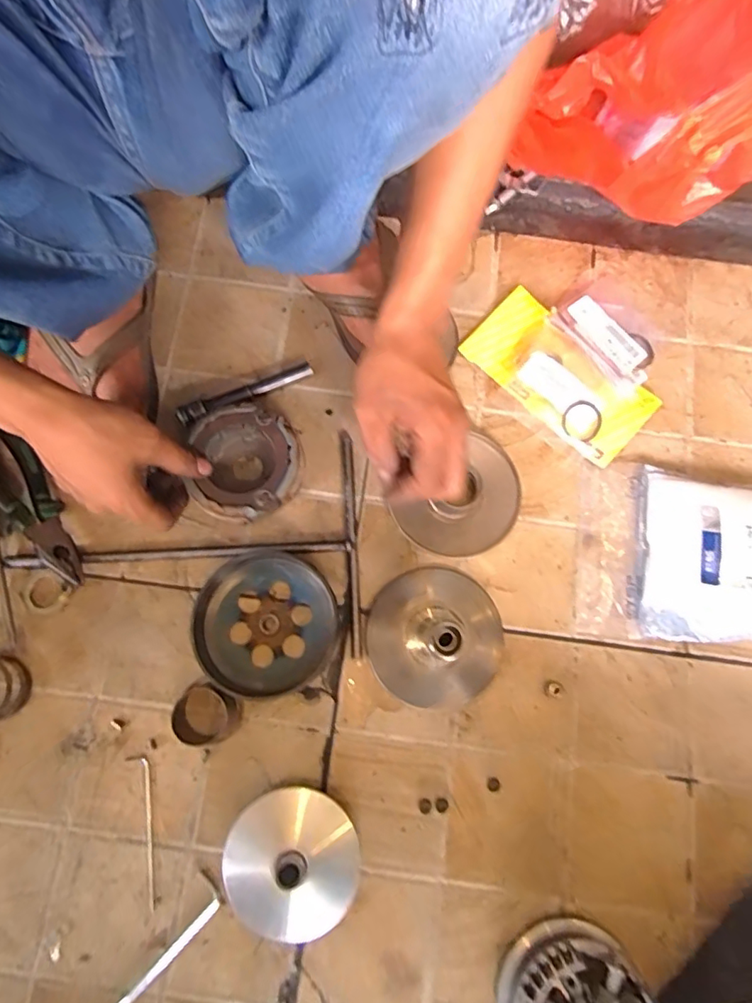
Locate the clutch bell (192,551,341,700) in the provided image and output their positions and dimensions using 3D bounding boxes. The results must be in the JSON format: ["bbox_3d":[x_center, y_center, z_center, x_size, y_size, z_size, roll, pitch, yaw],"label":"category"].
[{"bbox_3d":[-0.091,0.102,0.446,0.112,0.032,0.114,0,78,-1],"label":"clutch bell"}]

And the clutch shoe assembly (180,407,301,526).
[{"bbox_3d":[-0.116,-0.031,0.472,0.098,0.038,0.095,0,78,-1],"label":"clutch shoe assembly"}]

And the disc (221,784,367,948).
[{"bbox_3d":[-0.063,0.277,0.404,0.098,0.040,0.101,0,78,-1],"label":"disc"}]

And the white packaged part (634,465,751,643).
[{"bbox_3d":[0.298,0.051,0.462,0.137,0.039,0.149,10,78,1],"label":"white packaged part"}]

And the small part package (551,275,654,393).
[{"bbox_3d":[0.228,-0.165,0.509,0.103,0.041,0.114,-36,81,-8],"label":"small part package"}]

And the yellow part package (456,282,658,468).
[{"bbox_3d":[0.175,-0.123,0.501,0.178,0.029,0.093,41,80,7],"label":"yellow part package"}]

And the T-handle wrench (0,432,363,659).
[{"bbox_3d":[-0.170,0.045,0.466,0.305,0.014,0.193,-4,78,-2],"label":"T-handle wrench"}]

